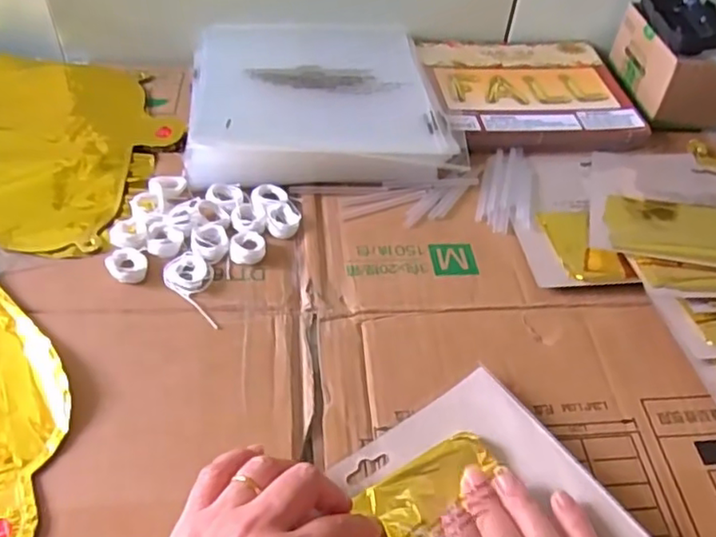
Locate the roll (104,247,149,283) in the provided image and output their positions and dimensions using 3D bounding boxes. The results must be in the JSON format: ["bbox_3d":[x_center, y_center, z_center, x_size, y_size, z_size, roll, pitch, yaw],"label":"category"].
[{"bbox_3d":[-0.161,-0.003,0.443,0.026,0.007,0.030,-5,48,-9],"label":"roll"}]

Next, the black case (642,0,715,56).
[{"bbox_3d":[0.303,-0.233,0.595,0.053,0.030,0.112,3,48,-2],"label":"black case"}]

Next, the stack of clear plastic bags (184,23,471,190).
[{"bbox_3d":[-0.038,-0.166,0.587,0.219,0.030,0.240,-3,48,-7],"label":"stack of clear plastic bags"}]

